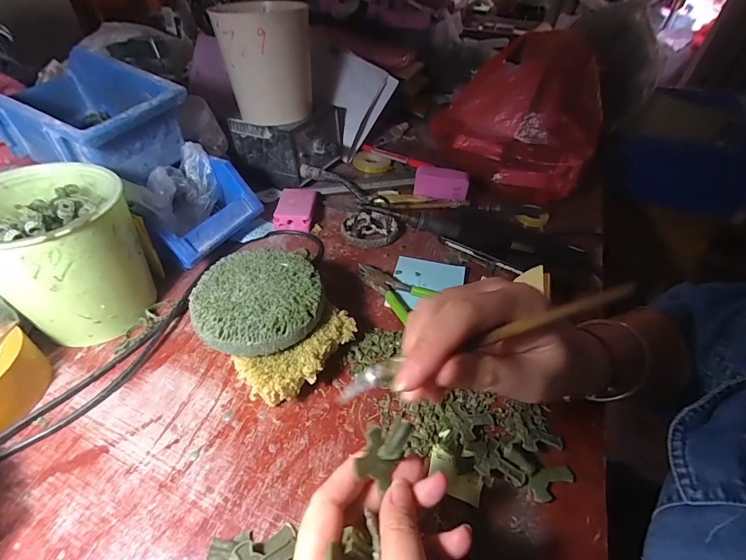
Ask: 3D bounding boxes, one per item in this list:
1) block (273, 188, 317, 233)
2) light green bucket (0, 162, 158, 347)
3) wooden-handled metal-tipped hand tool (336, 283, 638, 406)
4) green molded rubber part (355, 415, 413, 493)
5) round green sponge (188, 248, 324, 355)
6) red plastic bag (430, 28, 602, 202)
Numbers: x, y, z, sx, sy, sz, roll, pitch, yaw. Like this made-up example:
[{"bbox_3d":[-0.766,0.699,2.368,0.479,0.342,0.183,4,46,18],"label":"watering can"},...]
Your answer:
[{"bbox_3d":[-0.098,-0.092,0.482,0.046,0.024,0.073,3,43,0],"label":"block"},{"bbox_3d":[-0.257,-0.016,0.321,0.113,0.122,0.105,2,43,-1],"label":"light green bucket"},{"bbox_3d":[0.056,0.029,0.190,0.156,0.004,0.014,-20,85,0],"label":"wooden-handled metal-tipped hand tool"},{"bbox_3d":[0.006,0.094,0.210,0.022,0.017,0.038,19,80,7],"label":"green molded rubber part"},{"bbox_3d":[-0.094,0.014,0.309,0.100,0.022,0.097,2,43,-1],"label":"round green sponge"},{"bbox_3d":[0.204,-0.247,0.554,0.243,0.173,0.170,15,45,11],"label":"red plastic bag"}]

